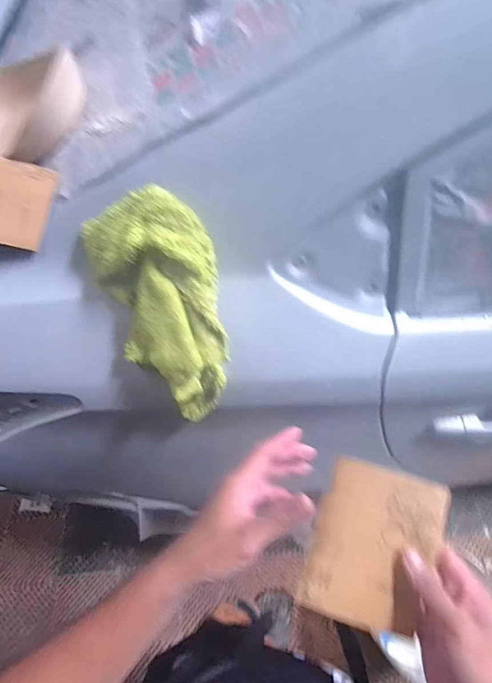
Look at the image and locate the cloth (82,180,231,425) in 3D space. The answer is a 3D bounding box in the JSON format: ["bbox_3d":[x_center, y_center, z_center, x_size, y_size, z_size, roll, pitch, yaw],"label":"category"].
[{"bbox_3d":[-0.088,-0.025,0.481,0.137,0.292,0.079,-19,16,-7],"label":"cloth"}]

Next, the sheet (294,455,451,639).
[{"bbox_3d":[0.120,0.190,0.370,0.107,0.011,0.138,16,75,15],"label":"sheet"}]

